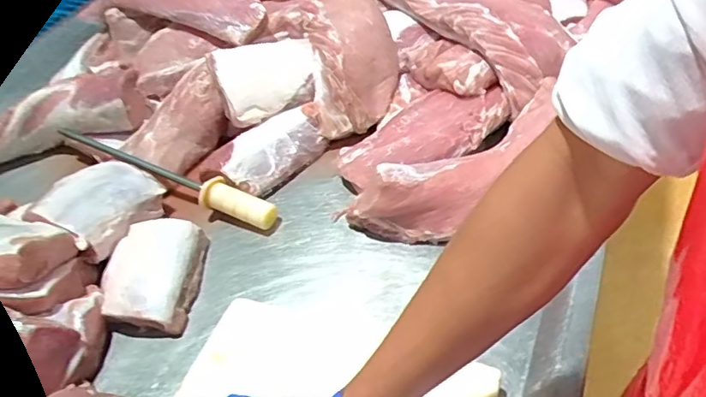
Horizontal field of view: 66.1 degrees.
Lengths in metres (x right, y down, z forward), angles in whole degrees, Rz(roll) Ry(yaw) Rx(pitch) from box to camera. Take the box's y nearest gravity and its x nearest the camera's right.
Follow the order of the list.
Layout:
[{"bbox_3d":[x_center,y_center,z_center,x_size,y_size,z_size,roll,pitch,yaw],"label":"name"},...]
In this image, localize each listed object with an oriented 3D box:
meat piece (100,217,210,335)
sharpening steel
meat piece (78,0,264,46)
[{"bbox_3d":[-0.252,0.095,0.673,0.117,0.049,0.142,-2,48,8],"label":"meat piece"},{"bbox_3d":[-0.289,-0.035,0.793,0.405,0.045,0.048,17,53,23],"label":"sharpening steel"},{"bbox_3d":[-0.334,-0.356,0.973,0.420,0.075,0.109,18,53,24],"label":"meat piece"}]

